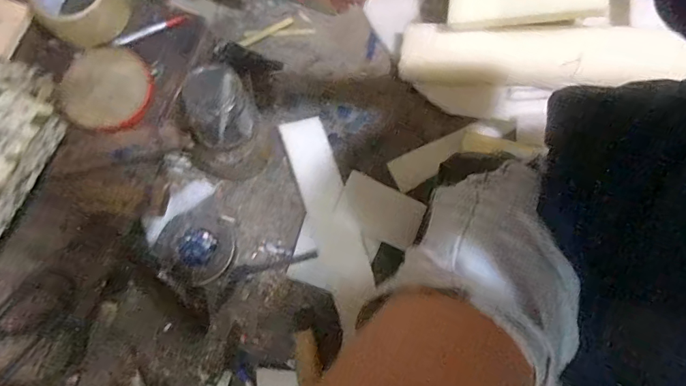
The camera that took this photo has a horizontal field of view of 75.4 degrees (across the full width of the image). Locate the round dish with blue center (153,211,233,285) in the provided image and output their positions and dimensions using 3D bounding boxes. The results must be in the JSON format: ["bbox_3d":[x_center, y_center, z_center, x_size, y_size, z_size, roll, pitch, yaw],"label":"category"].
[{"bbox_3d":[-0.218,0.079,0.660,0.105,0.018,0.099,0,73,0],"label":"round dish with blue center"}]

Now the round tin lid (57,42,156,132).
[{"bbox_3d":[-0.276,-0.124,0.520,0.105,0.009,0.110,0,73,0],"label":"round tin lid"}]

